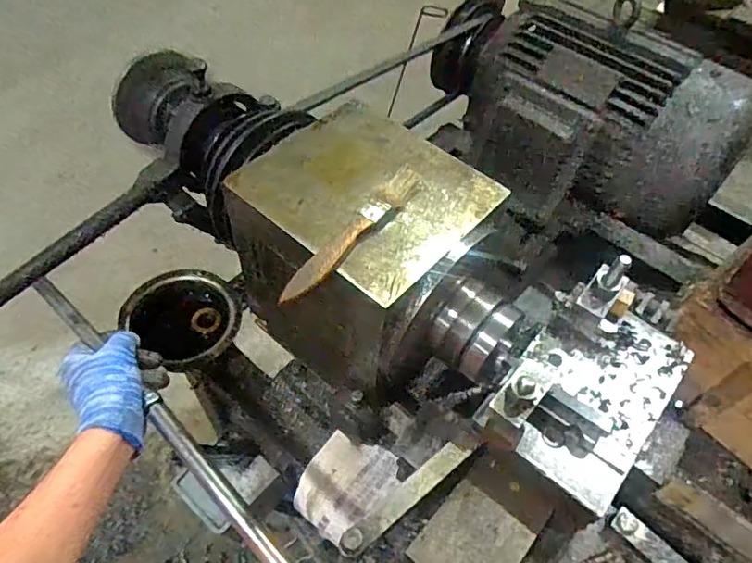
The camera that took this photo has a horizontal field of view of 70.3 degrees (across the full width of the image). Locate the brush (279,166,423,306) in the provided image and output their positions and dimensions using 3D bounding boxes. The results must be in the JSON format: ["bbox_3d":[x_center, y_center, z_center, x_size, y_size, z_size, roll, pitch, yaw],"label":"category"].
[{"bbox_3d":[-0.014,-0.037,0.386,0.019,0.012,0.152,31,57,20],"label":"brush"}]

